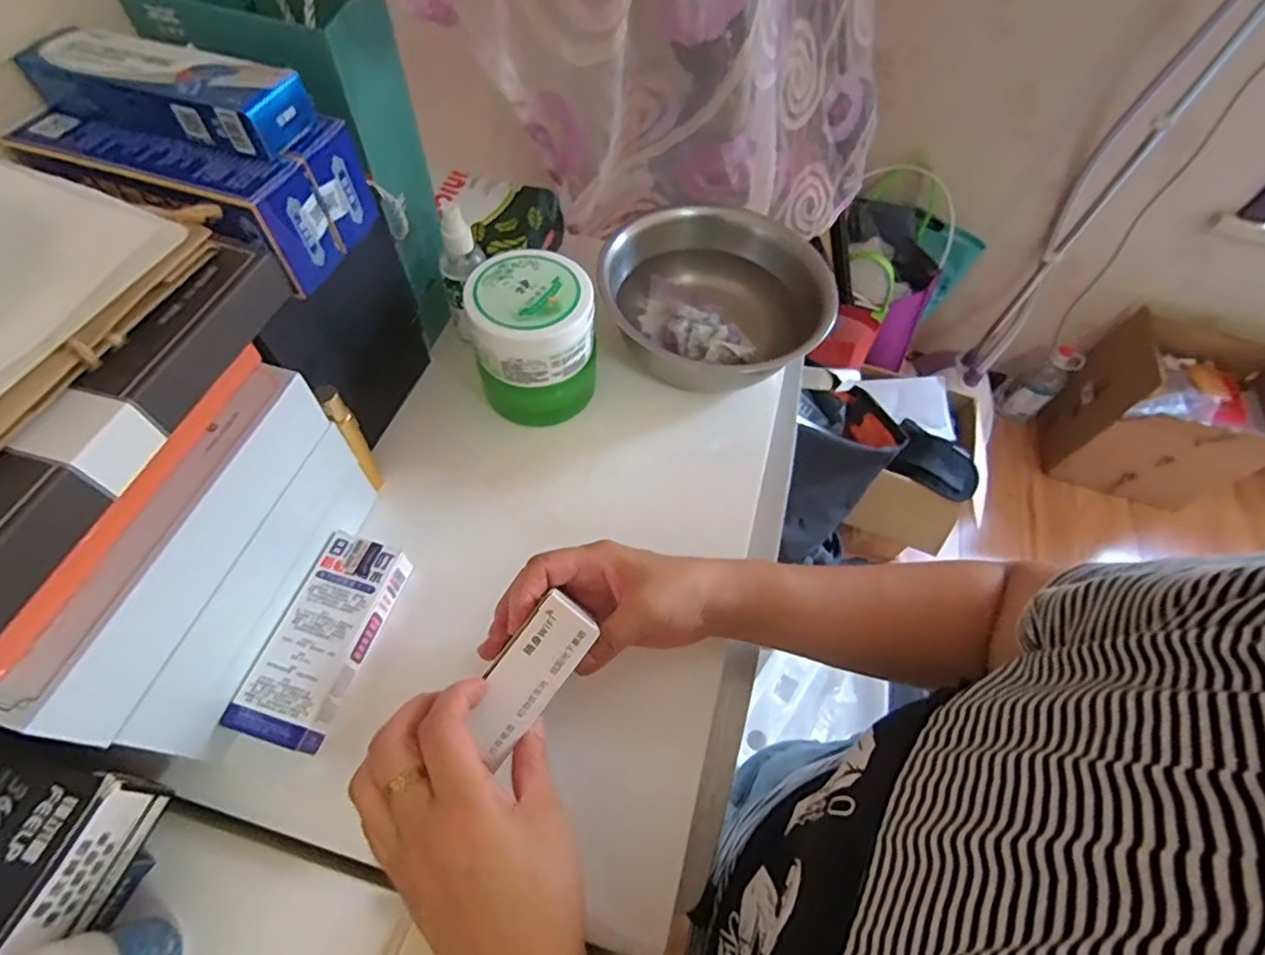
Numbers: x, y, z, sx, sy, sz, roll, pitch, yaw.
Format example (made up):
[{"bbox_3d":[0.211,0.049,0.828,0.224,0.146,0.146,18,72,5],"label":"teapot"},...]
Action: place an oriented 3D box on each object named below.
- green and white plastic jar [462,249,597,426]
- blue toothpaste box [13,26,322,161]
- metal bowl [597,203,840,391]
[{"bbox_3d":[-0.080,-0.111,0.487,0.094,0.106,0.092,2,60,-3],"label":"green and white plastic jar"},{"bbox_3d":[-0.242,-0.204,0.313,0.140,0.028,0.043,17,60,5],"label":"blue toothpaste box"},{"bbox_3d":[0.072,-0.162,0.552,0.190,0.072,0.205,38,64,17],"label":"metal bowl"}]

